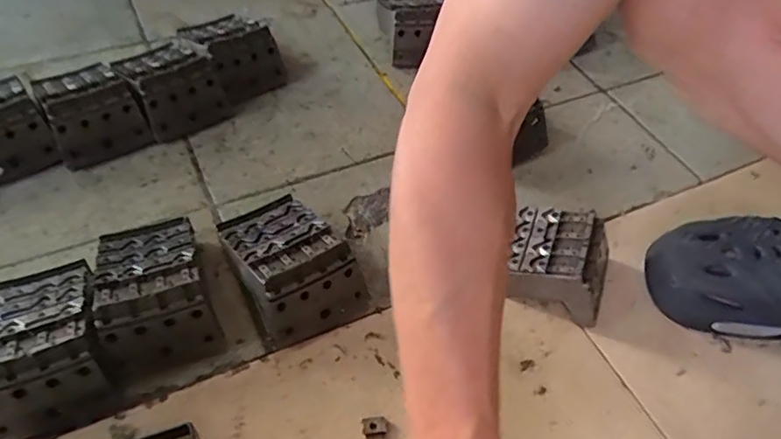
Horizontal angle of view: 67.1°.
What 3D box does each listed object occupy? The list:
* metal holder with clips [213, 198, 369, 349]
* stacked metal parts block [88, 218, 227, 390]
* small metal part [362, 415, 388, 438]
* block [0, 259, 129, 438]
[{"bbox_3d":[-0.091,0.031,0.527,0.088,0.067,0.139,-24,58,-22],"label":"metal holder with clips"},{"bbox_3d":[-0.202,0.054,0.497,0.089,0.065,0.144,-17,55,-18],"label":"stacked metal parts block"},{"bbox_3d":[-0.012,0.165,0.459,0.019,0.006,0.024,-6,53,-10],"label":"small metal part"},{"bbox_3d":[-0.274,0.092,0.459,0.085,0.064,0.139,-20,56,-20],"label":"block"}]

